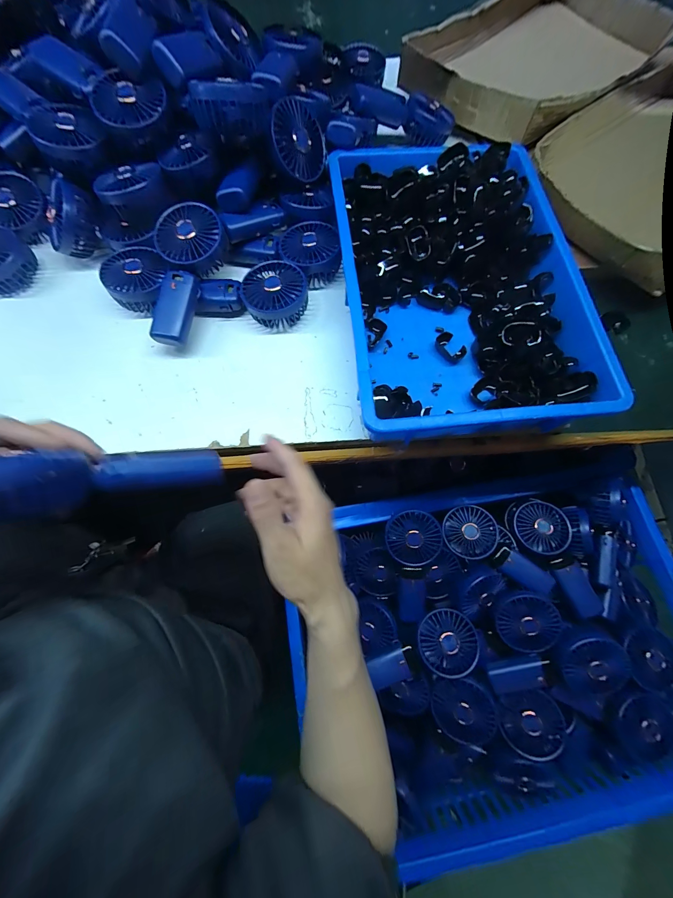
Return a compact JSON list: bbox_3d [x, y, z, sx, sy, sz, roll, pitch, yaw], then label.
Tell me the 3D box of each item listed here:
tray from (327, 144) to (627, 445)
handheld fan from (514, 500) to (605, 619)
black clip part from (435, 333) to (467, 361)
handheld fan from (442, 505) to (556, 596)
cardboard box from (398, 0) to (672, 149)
[{"bbox_3d":[0.156,-0.221,0.421,0.279,0.079,0.430,-4,72,-2],"label":"tray"},{"bbox_3d":[0.367,0.184,0.534,0.093,0.045,0.191,-19,73,-7],"label":"handheld fan"},{"bbox_3d":[0.151,-0.136,0.428,0.022,0.014,0.042,-37,76,-12],"label":"black clip part"},{"bbox_3d":[0.260,0.162,0.519,0.174,0.039,0.080,34,74,10],"label":"handheld fan"},{"bbox_3d":[0.392,-0.765,0.640,0.552,0.137,0.327,-43,77,-13],"label":"cardboard box"}]

